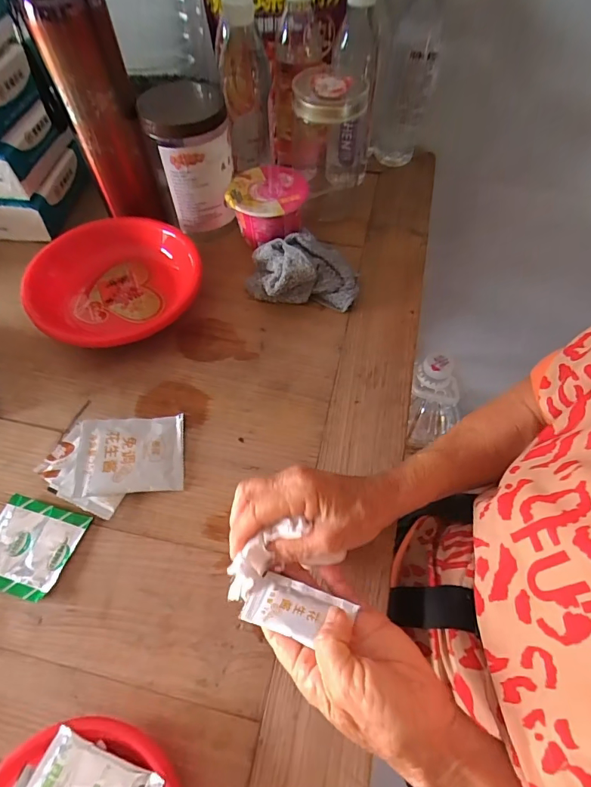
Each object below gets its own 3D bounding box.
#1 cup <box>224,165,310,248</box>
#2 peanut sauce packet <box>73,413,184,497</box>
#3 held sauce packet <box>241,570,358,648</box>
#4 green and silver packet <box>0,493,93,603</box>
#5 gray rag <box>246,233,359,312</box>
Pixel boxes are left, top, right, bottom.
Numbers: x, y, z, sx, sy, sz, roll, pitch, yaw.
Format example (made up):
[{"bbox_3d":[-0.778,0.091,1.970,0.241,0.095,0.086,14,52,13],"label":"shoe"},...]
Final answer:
[{"bbox_3d":[-0.034,-0.234,0.551,0.091,0.069,0.095,0,59,0],"label":"cup"},{"bbox_3d":[-0.156,0.057,0.408,0.093,0.017,0.076,-6,60,-4],"label":"peanut sauce packet"},{"bbox_3d":[0.000,0.154,0.307,0.071,0.005,0.037,10,37,20],"label":"held sauce packet"},{"bbox_3d":[-0.232,0.132,0.371,0.078,0.005,0.073,14,60,8],"label":"green and silver packet"},{"bbox_3d":[0.009,-0.150,0.509,0.130,0.050,0.094,4,59,2],"label":"gray rag"}]

